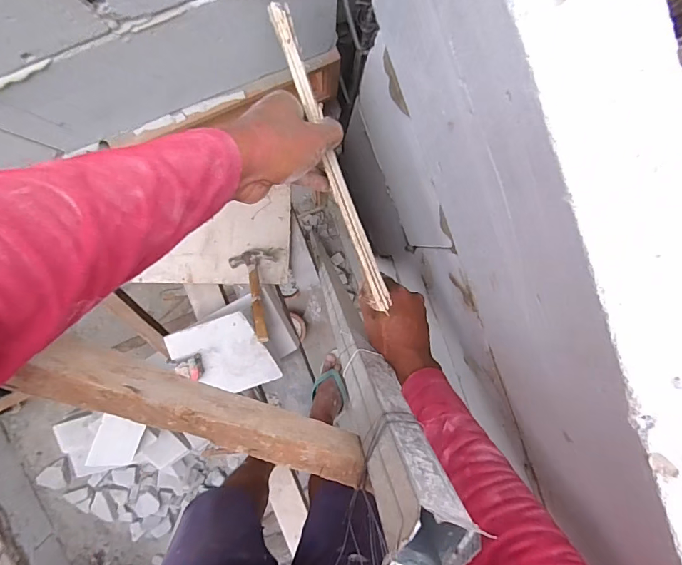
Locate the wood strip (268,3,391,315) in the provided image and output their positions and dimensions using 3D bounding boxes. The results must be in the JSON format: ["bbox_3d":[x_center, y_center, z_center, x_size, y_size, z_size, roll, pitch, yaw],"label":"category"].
[{"bbox_3d":[-0.010,-0.120,0.397,0.018,0.010,0.303,-20,95,0],"label":"wood strip"}]

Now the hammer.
[{"bbox_3d":[-0.233,0.030,1.096,0.110,0.038,0.279,-14,65,-1],"label":"hammer"}]

